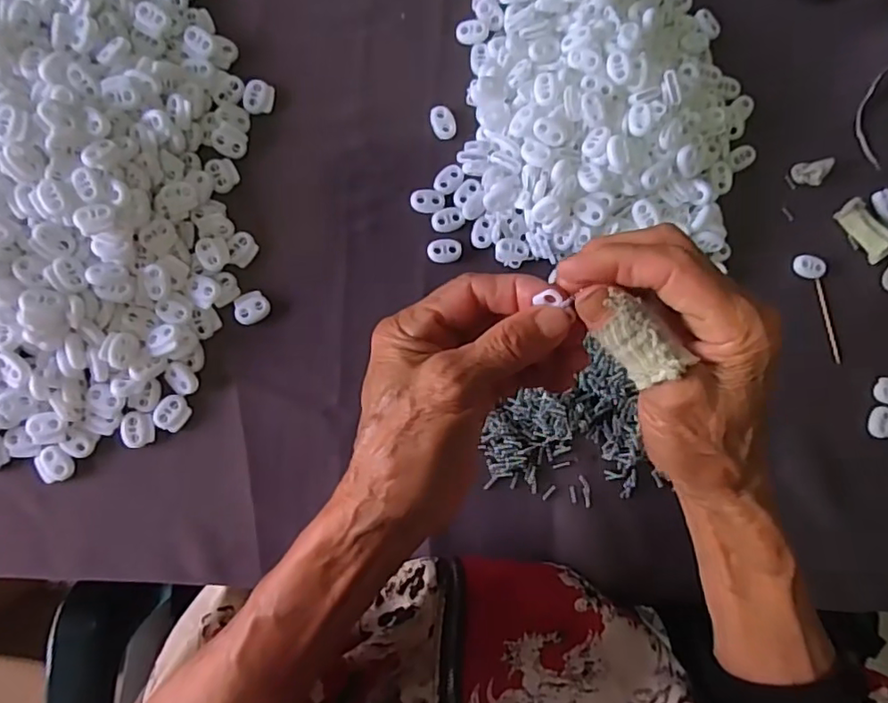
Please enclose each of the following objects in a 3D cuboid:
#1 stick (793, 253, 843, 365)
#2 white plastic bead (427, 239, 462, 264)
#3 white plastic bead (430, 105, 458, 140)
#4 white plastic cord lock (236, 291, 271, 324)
[{"bbox_3d":[0.272,-0.031,0.423,0.021,0.004,0.081,-11,88,-6],"label":"stick"},{"bbox_3d":[0.001,-0.067,0.392,0.022,0.004,0.016,-1,87,-6],"label":"white plastic bead"},{"bbox_3d":[0.000,-0.157,0.402,0.016,0.004,0.023,-13,88,-6],"label":"white plastic bead"},{"bbox_3d":[-0.124,-0.028,0.378,0.022,0.004,0.020,-30,90,-7],"label":"white plastic cord lock"}]

